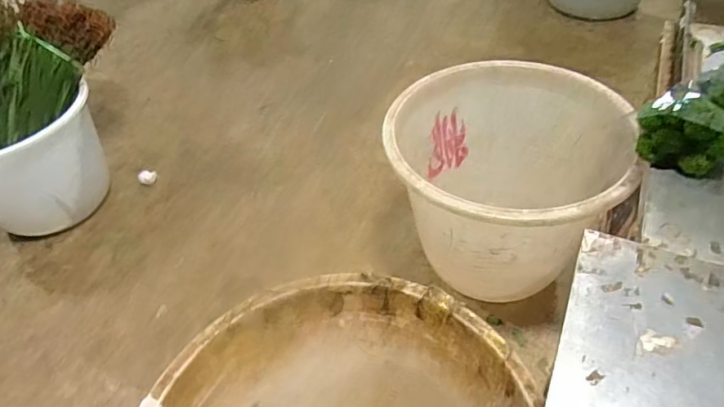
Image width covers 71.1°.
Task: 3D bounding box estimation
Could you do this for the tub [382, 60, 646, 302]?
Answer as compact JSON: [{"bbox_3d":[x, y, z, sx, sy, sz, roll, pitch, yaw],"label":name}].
[{"bbox_3d":[0.431,-0.047,1.555,0.649,0.468,0.647,-3,45,3],"label":"tub"}]

